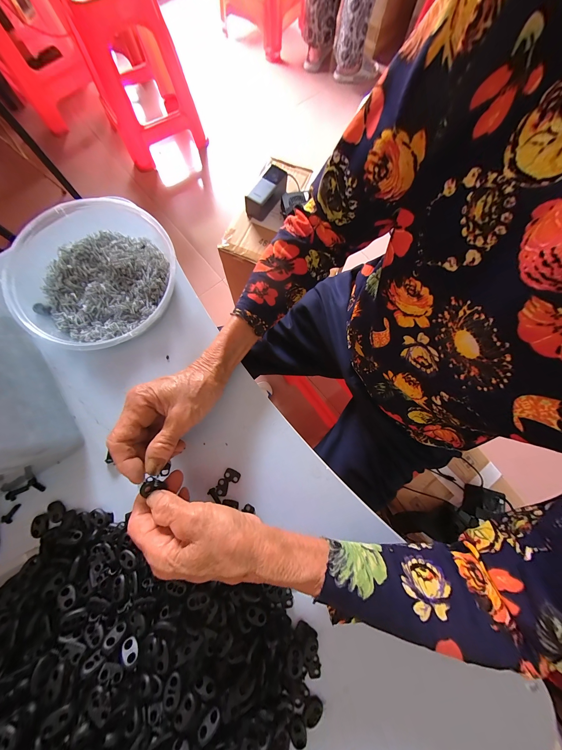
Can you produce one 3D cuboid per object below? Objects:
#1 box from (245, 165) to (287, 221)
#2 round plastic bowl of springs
[{"bbox_3d":[-0.034,-0.466,0.621,0.055,0.055,0.133,32,78,5],"label":"box"},{"bbox_3d":[-0.234,-0.114,0.293,0.206,0.041,0.183,-14,78,-5],"label":"round plastic bowl of springs"}]

